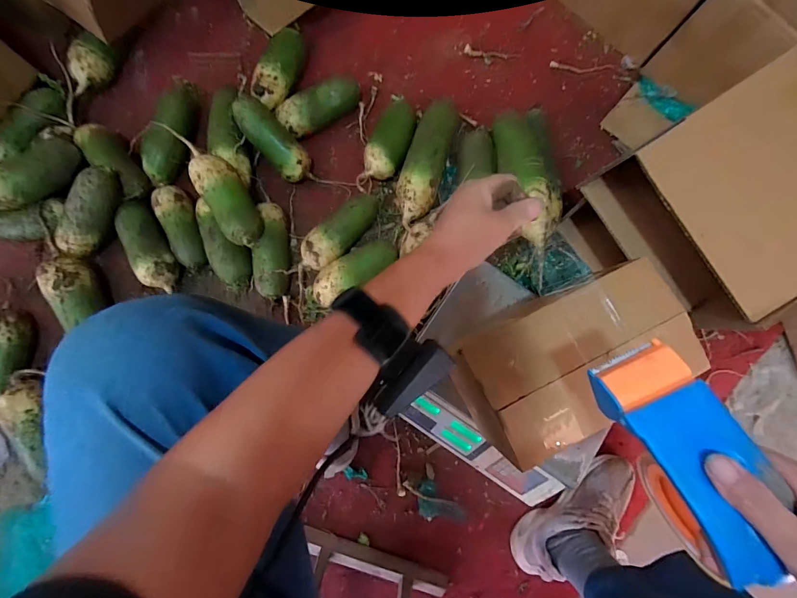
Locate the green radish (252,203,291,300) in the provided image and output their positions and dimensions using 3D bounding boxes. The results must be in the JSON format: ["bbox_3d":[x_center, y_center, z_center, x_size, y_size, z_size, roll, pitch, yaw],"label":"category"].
[{"bbox_3d":[-0.232,-0.085,0.677,0.061,0.063,0.166,-4,81,-3],"label":"green radish"}]

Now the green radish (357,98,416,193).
[{"bbox_3d":[-0.019,-0.287,0.705,0.068,0.062,0.188,27,97,2],"label":"green radish"}]

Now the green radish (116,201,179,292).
[{"bbox_3d":[-0.439,-0.095,0.652,0.057,0.054,0.163,-27,83,-6],"label":"green radish"}]

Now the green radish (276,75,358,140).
[{"bbox_3d":[-0.152,-0.372,0.730,0.163,0.065,0.061,-30,83,-7],"label":"green radish"}]

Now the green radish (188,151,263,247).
[{"bbox_3d":[-0.284,-0.163,0.626,0.072,0.064,0.156,-30,97,-7],"label":"green radish"}]

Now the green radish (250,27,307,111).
[{"bbox_3d":[-0.228,-0.445,0.726,0.072,0.070,0.175,21,81,1],"label":"green radish"}]

